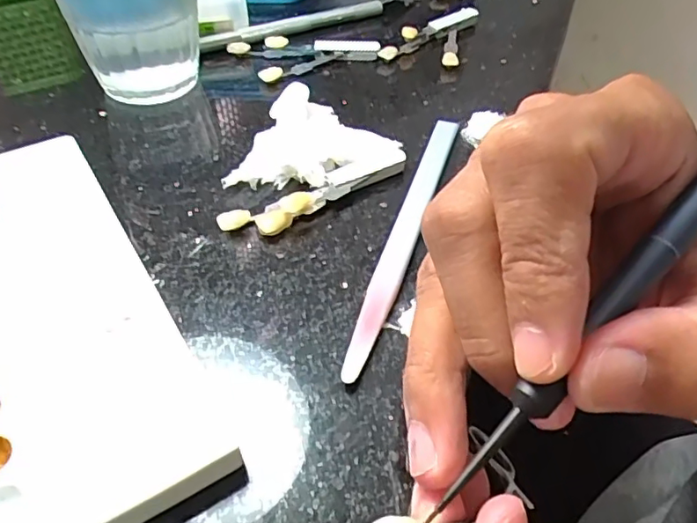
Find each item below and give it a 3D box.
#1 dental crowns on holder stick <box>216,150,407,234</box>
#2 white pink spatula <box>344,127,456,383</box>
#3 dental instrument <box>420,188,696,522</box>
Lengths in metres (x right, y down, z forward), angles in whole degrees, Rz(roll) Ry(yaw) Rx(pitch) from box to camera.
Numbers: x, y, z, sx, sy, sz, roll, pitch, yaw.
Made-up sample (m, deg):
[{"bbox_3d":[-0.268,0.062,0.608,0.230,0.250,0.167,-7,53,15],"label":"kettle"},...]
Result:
[{"bbox_3d":[-0.010,-0.025,0.210,0.077,0.007,0.015,-24,50,-23],"label":"dental crowns on holder stick"},{"bbox_3d":[0.022,-0.013,0.201,0.009,0.005,0.133,14,46,12],"label":"white pink spatula"},{"bbox_3d":[0.068,-0.004,0.119,0.153,0.006,0.007,-45,60,-12],"label":"dental instrument"}]

